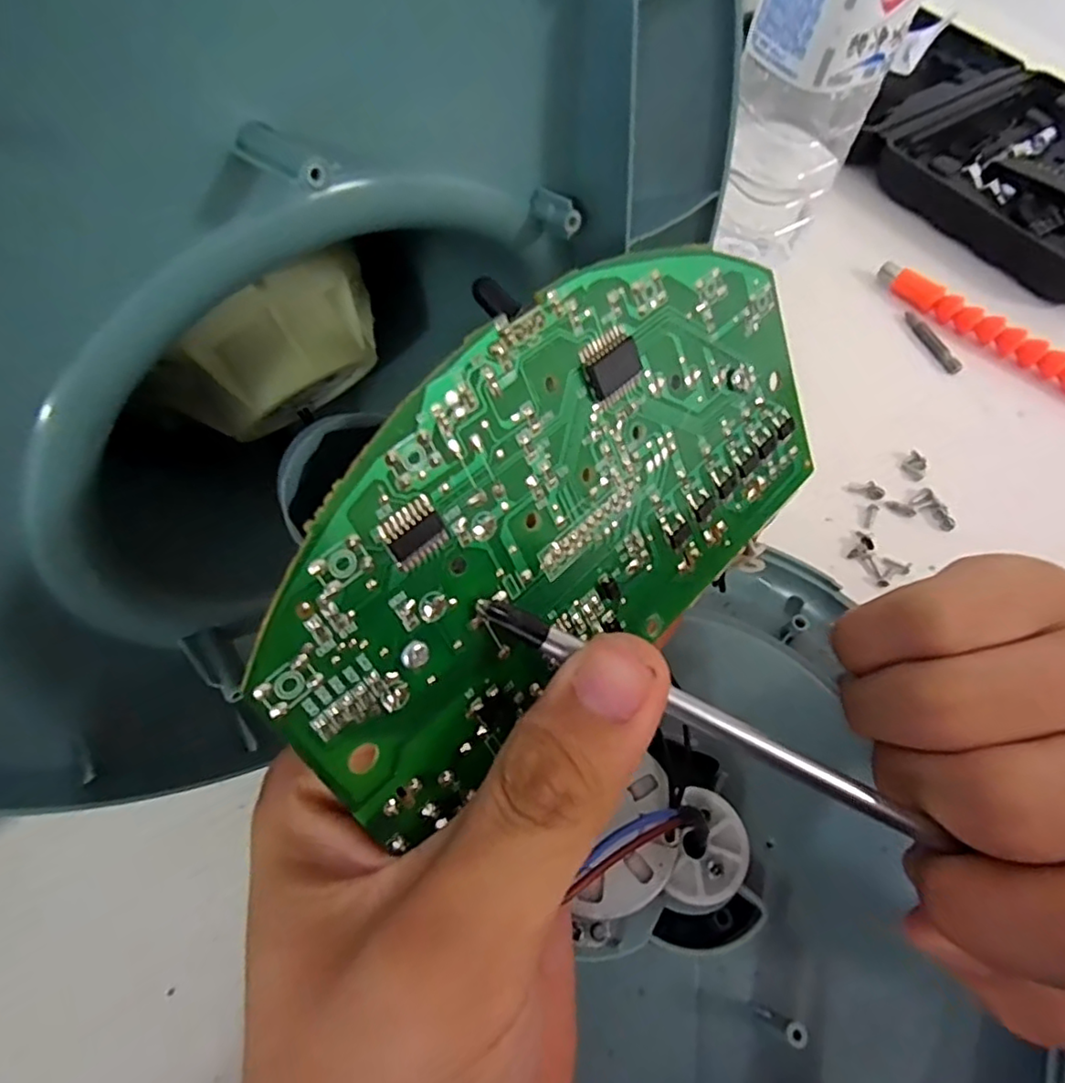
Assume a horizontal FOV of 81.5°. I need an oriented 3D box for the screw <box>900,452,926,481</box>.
[{"bbox_3d":[0.197,-0.039,0.319,0.011,0.004,0.016,39,64,15],"label":"screw"}]

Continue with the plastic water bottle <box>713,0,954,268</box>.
[{"bbox_3d":[0.140,-0.235,0.306,0.074,0.201,0.070,21,61,5],"label":"plastic water bottle"}]

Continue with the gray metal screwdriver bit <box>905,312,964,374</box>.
[{"bbox_3d":[0.237,-0.120,0.367,0.008,0.009,0.049,-17,64,-15],"label":"gray metal screwdriver bit"}]

